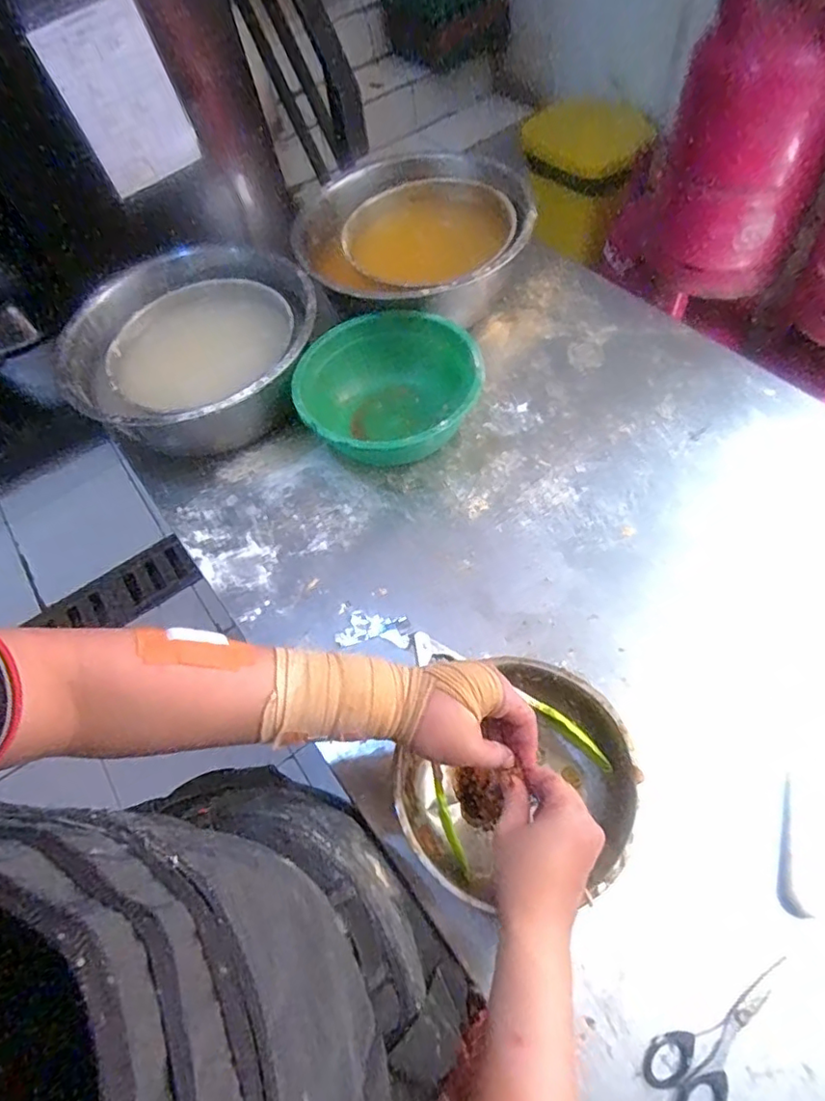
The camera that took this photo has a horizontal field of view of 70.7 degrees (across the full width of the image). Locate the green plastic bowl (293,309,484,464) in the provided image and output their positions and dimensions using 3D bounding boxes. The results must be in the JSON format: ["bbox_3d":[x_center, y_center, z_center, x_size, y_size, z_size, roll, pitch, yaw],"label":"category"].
[{"bbox_3d":[-0.028,-0.231,0.809,0.258,0.092,0.232,23,64,16],"label":"green plastic bowl"}]

